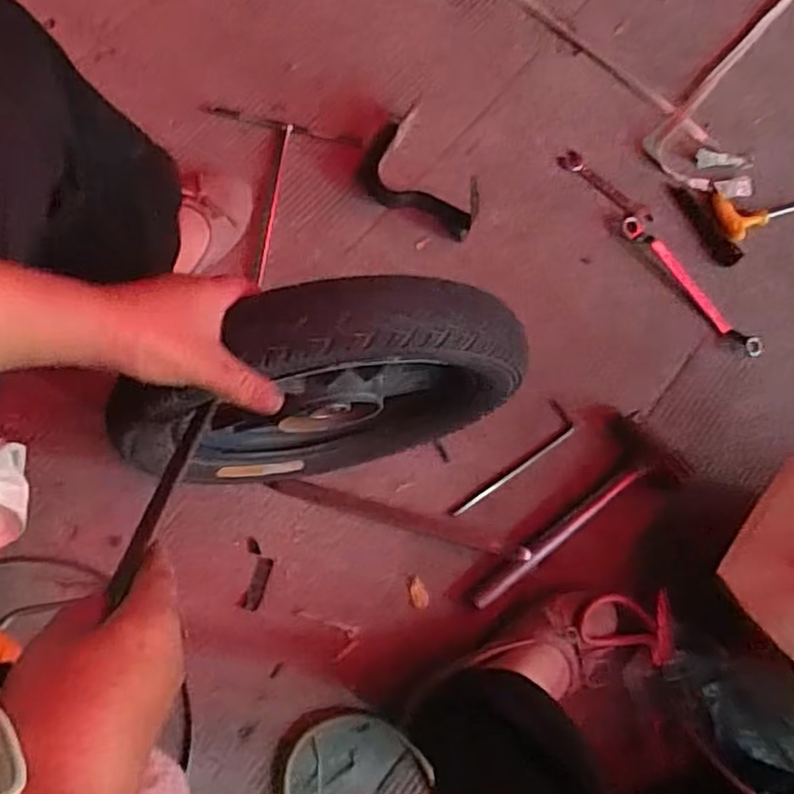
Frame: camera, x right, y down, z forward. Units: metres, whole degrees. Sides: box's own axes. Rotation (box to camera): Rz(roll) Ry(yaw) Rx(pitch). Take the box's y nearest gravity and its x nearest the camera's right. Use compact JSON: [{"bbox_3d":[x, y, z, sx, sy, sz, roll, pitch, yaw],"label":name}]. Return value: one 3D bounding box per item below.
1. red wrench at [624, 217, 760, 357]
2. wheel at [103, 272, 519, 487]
[{"bbox_3d":[0.364,-0.139,0.883,0.031,0.012,0.227,-38,85,-14],"label":"red wrench"},{"bbox_3d":[-0.062,0.000,0.600,0.306,0.316,0.061,-13,74,-5],"label":"wheel"}]

